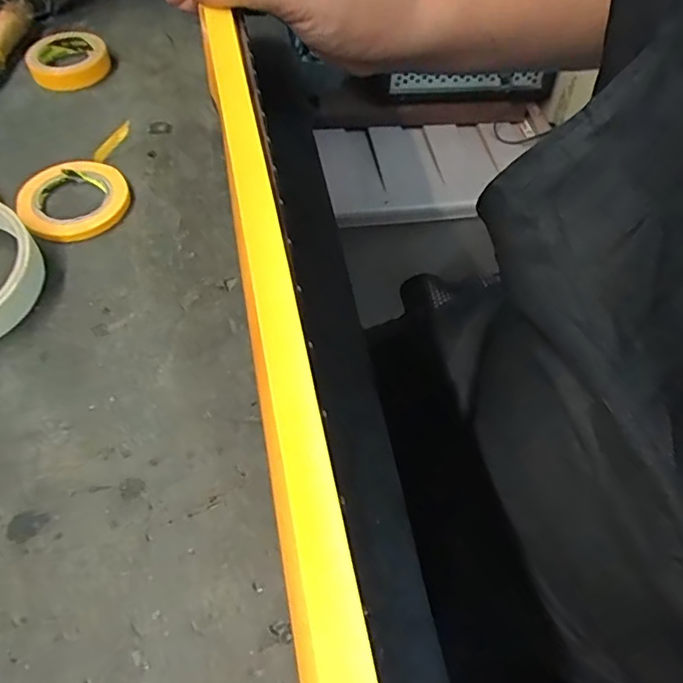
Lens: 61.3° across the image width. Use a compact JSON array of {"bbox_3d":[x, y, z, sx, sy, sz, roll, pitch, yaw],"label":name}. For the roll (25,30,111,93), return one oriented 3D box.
[{"bbox_3d":[-0.187,-0.193,0.395,0.051,0.011,0.048,0,73,1],"label":"roll"}]

